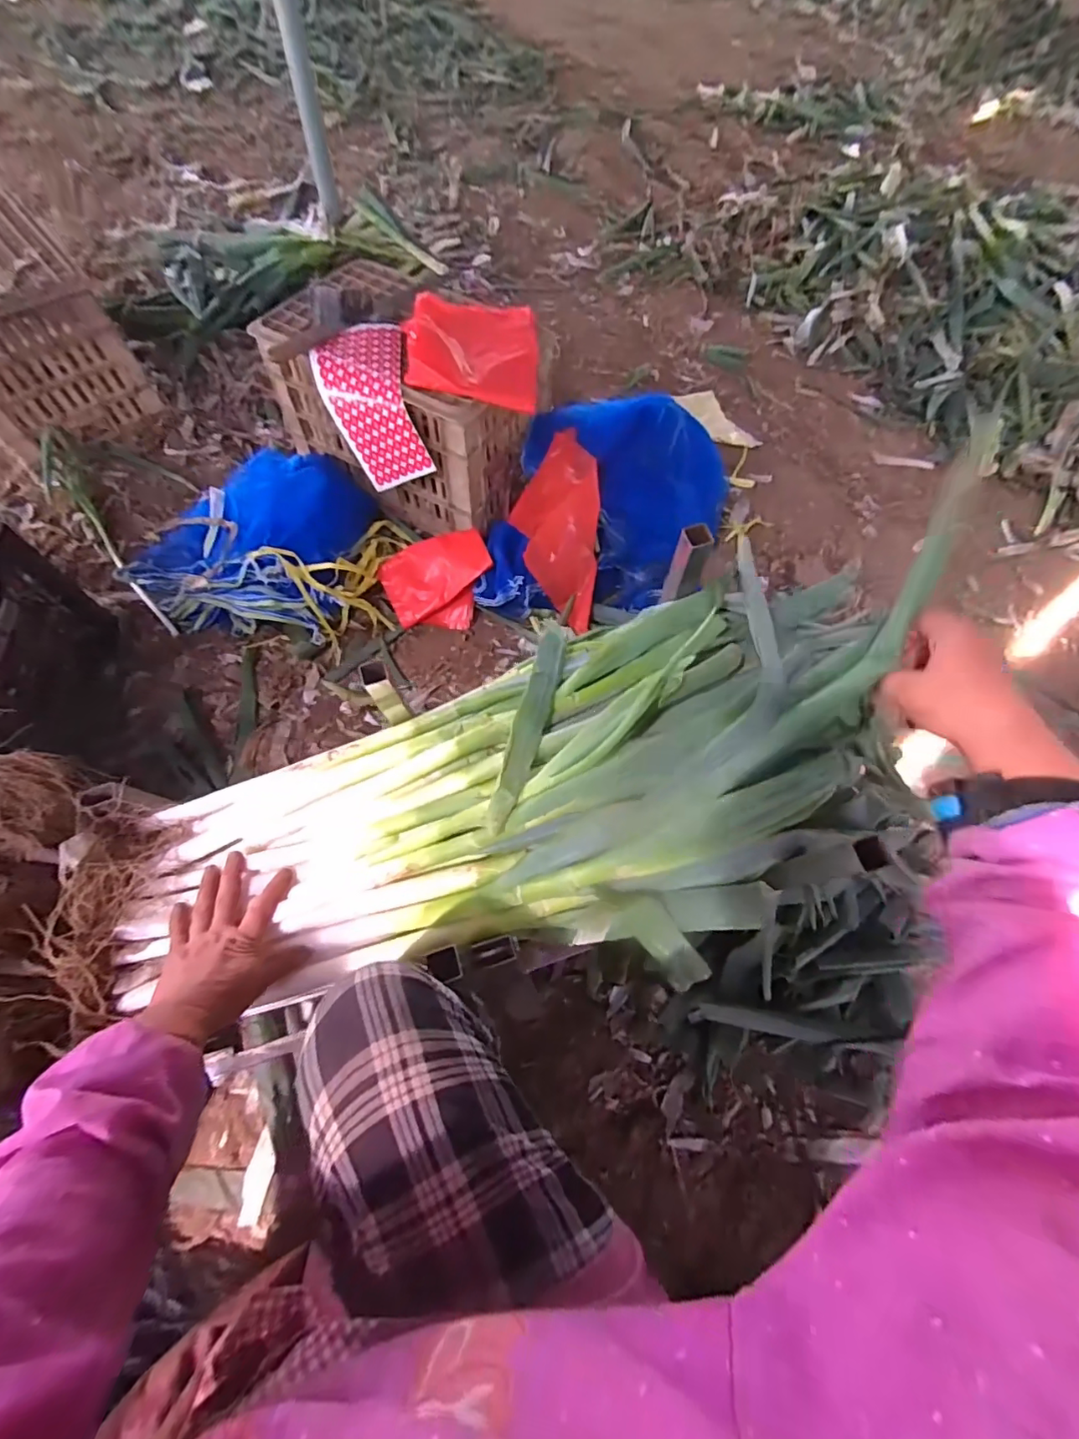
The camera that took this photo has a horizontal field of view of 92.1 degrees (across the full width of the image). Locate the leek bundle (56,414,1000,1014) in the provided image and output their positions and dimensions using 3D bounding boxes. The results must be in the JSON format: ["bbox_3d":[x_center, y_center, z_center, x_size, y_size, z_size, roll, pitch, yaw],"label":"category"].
[{"bbox_3d":[-0.067,0.093,0.534,0.765,0.197,0.310,-13,66,9],"label":"leek bundle"}]

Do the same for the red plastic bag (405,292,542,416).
[{"bbox_3d":[-0.119,-0.674,0.940,0.234,0.053,0.284,-2,64,-5],"label":"red plastic bag"}]

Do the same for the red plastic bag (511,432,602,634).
[{"bbox_3d":[0.033,-0.374,1.015,0.171,0.062,0.391,-1,86,-4],"label":"red plastic bag"}]

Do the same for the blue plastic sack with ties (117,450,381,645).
[{"bbox_3d":[-0.586,-0.381,1.054,0.470,0.125,0.402,9,65,1],"label":"blue plastic sack with ties"}]

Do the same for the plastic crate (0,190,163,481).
[{"bbox_3d":[-1.176,-0.875,1.157,0.336,0.258,0.483,-38,72,-19],"label":"plastic crate"}]

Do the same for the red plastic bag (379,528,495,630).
[{"bbox_3d":[-0.201,-0.272,1.034,0.203,0.106,0.165,-19,68,-11],"label":"red plastic bag"}]

